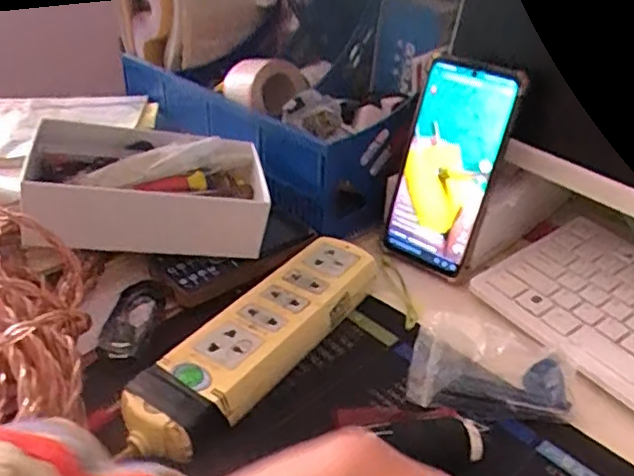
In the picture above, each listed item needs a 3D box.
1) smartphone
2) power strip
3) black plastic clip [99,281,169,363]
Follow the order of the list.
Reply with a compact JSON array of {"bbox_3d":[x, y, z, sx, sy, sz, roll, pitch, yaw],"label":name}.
[{"bbox_3d":[0.104,-0.054,0.484,0.076,0.164,0.015,25,21,30],"label":"smartphone"},{"bbox_3d":[-0.037,0.062,0.401,0.057,0.030,0.215,23,41,29],"label":"power strip"},{"bbox_3d":[-0.132,0.057,0.435,0.034,0.010,0.071,6,35,7],"label":"black plastic clip"}]

